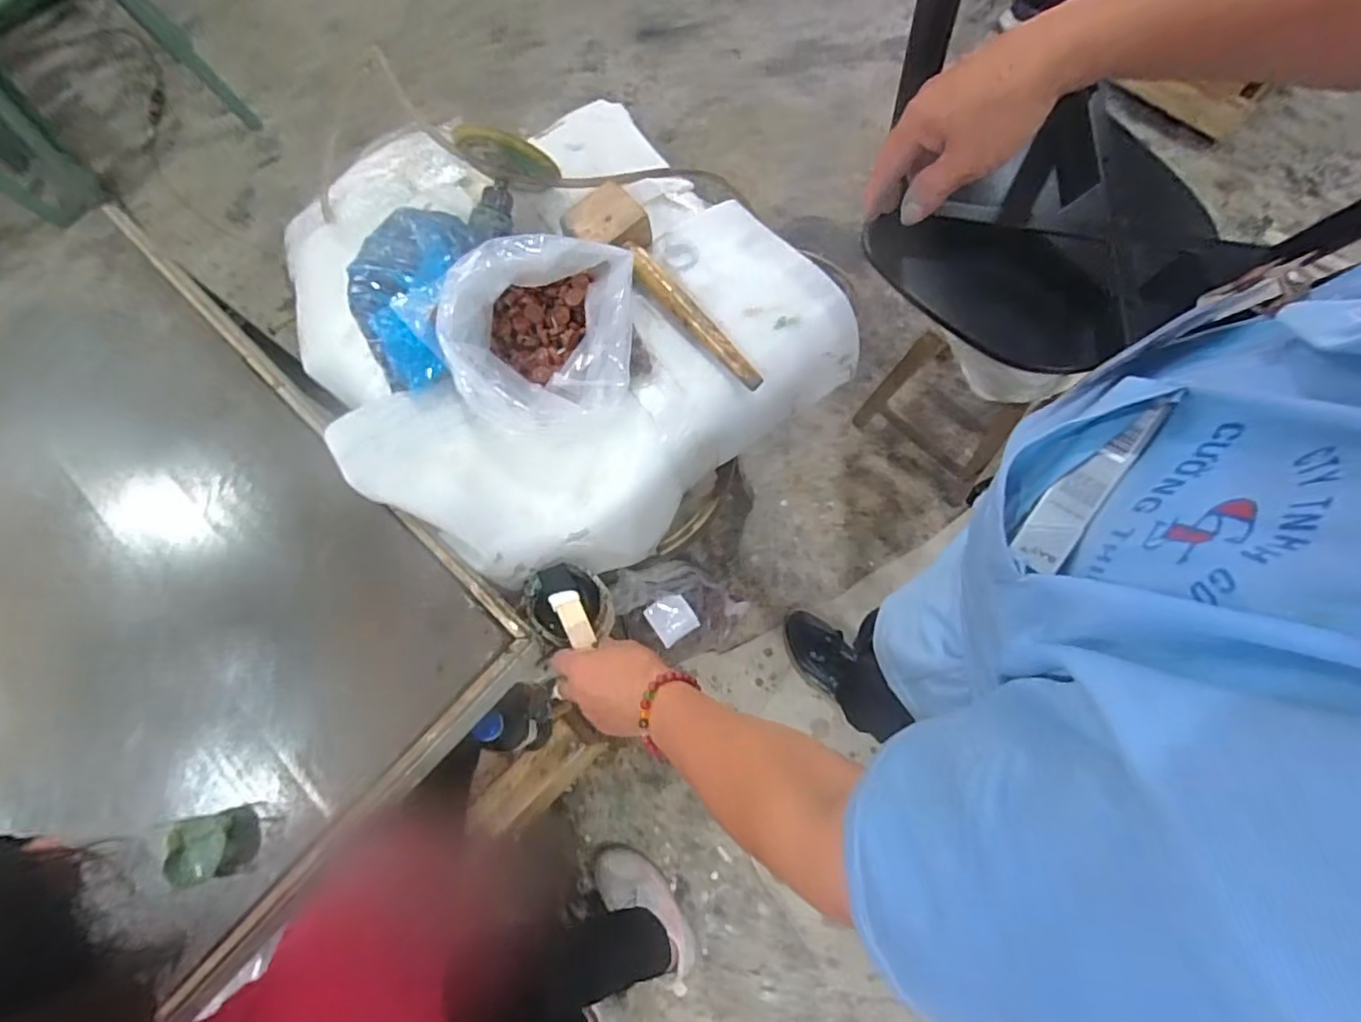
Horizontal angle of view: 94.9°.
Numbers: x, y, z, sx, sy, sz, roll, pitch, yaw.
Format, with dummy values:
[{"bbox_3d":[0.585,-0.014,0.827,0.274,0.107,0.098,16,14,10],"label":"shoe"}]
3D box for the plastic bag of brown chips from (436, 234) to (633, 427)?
[{"bbox_3d":[-0.131,-0.172,0.598,0.178,0.092,0.156,-10,72,2],"label":"plastic bag of brown chips"}]

